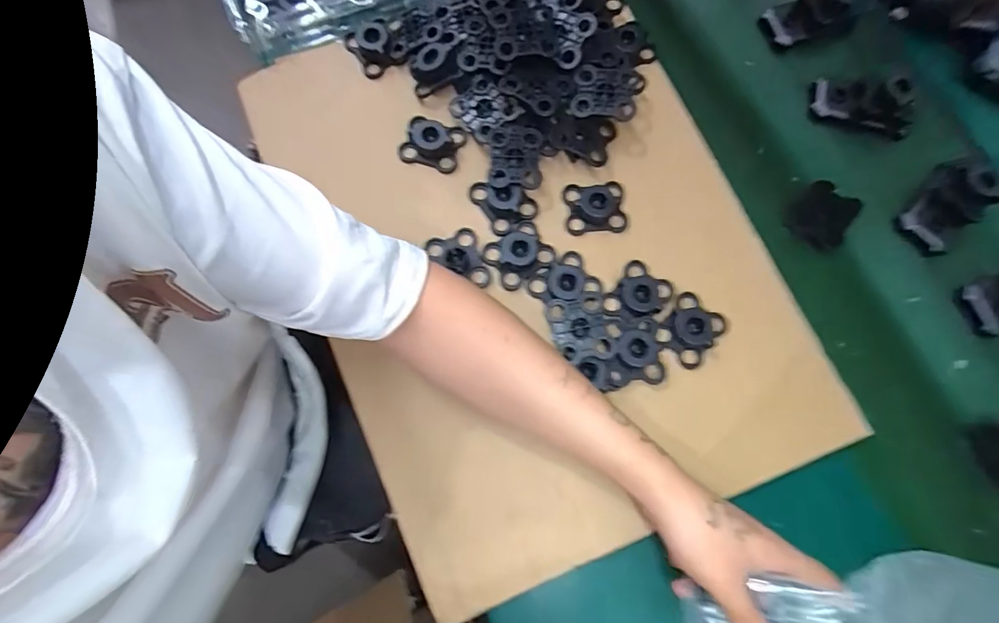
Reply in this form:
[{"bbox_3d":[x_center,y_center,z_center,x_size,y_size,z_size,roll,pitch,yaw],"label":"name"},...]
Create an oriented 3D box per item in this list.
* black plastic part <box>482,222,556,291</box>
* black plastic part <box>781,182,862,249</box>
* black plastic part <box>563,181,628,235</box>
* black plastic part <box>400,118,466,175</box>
[{"bbox_3d":[0.018,-0.053,0.409,0.056,0.016,0.048,-33,80,-8],"label":"black plastic part"},{"bbox_3d":[0.312,-0.094,0.437,0.057,0.014,0.063,34,79,7],"label":"black plastic part"},{"bbox_3d":[0.091,-0.100,0.424,0.055,0.018,0.048,-2,77,-1],"label":"black plastic part"},{"bbox_3d":[-0.065,-0.165,0.435,0.057,0.018,0.046,18,78,3],"label":"black plastic part"}]

